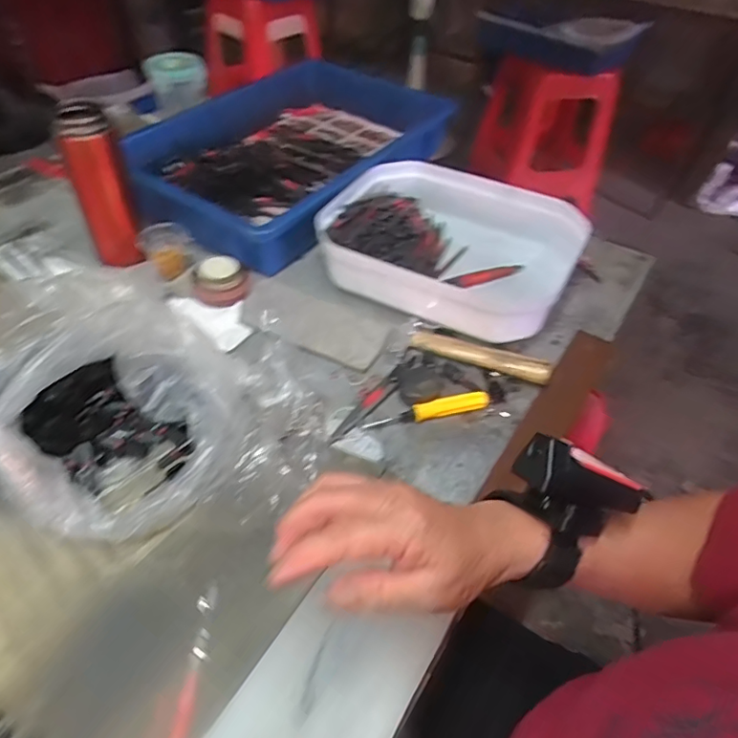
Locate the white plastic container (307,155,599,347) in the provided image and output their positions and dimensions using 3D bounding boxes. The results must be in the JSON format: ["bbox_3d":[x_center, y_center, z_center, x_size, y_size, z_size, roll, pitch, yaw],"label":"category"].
[{"bbox_3d":[0.094,-0.139,0.620,0.263,0.077,0.214,26,52,19],"label":"white plastic container"}]

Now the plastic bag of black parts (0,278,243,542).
[{"bbox_3d":[-0.206,0.028,0.445,0.202,0.101,0.209,21,50,15],"label":"plastic bag of black parts"}]

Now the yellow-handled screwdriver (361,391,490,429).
[{"bbox_3d":[0.054,0.039,0.491,0.117,0.016,0.014,-12,50,-14],"label":"yellow-handled screwdriver"}]

